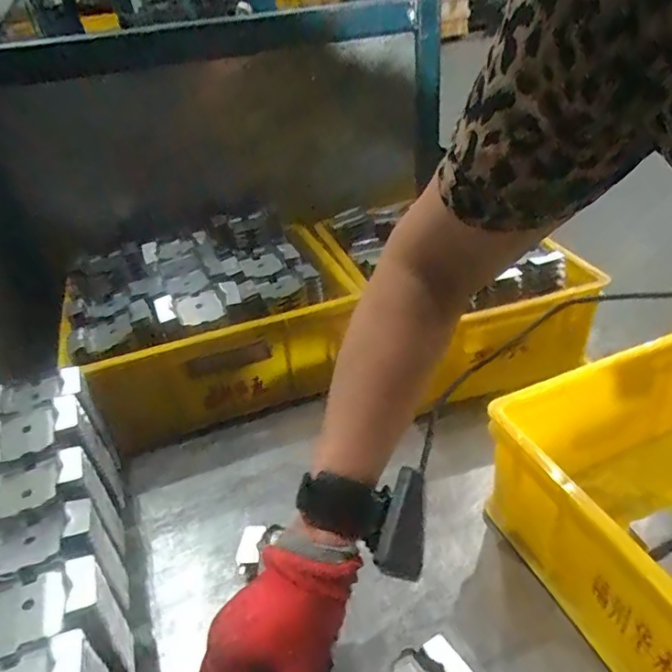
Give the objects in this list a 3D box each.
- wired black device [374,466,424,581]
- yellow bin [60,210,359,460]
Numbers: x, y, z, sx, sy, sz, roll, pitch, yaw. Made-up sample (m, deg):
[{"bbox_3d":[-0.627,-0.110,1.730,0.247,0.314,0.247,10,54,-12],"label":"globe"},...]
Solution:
[{"bbox_3d":[0.046,0.127,0.375,0.028,0.018,0.071,5,61,16],"label":"wired black device"},{"bbox_3d":[-0.156,-0.016,0.697,0.305,0.162,0.227,-19,36,-18],"label":"yellow bin"}]

